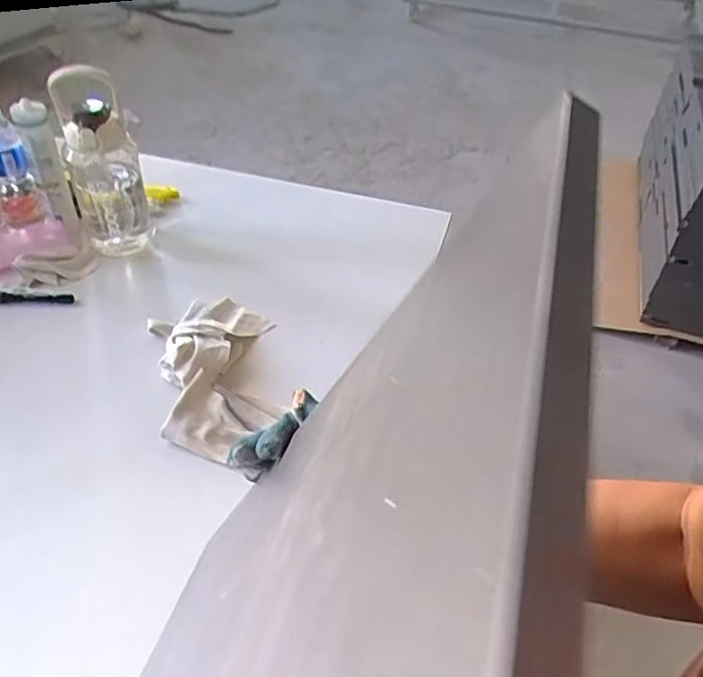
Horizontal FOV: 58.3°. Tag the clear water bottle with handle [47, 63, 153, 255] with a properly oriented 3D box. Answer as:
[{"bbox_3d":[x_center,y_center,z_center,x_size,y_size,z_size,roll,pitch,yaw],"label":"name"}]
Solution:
[{"bbox_3d":[-0.385,-0.267,0.967,0.100,0.278,0.095,-18,49,-21],"label":"clear water bottle with handle"}]

